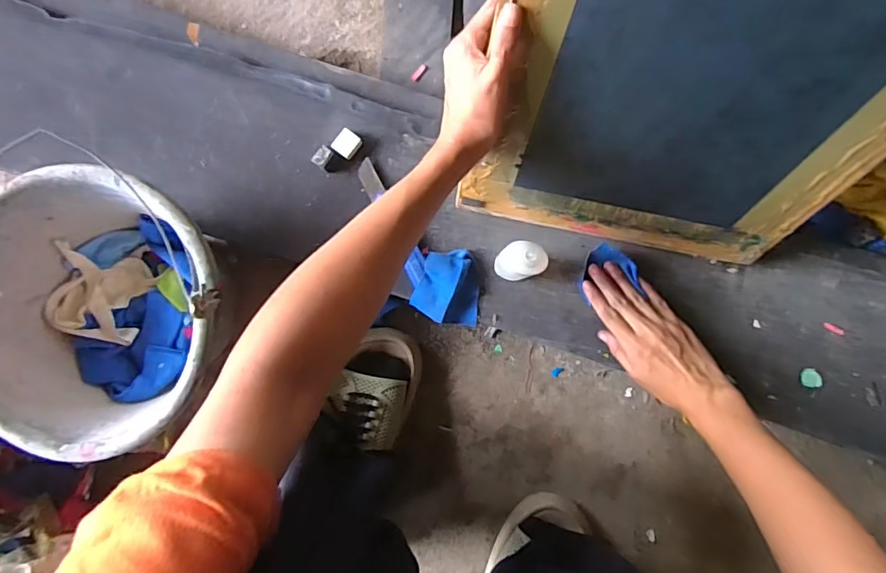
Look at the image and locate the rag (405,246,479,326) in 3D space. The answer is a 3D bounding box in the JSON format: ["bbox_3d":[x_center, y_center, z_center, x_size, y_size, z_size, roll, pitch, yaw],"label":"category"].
[{"bbox_3d":[0.001,0.002,0.512,0.071,0.023,0.076,-2,91,3],"label":"rag"}]

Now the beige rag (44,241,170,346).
[{"bbox_3d":[-0.365,0.007,0.535,0.078,0.055,0.094,17,89,1],"label":"beige rag"}]

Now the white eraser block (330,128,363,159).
[{"bbox_3d":[-0.100,-0.148,0.516,0.026,0.009,0.026,38,92,2],"label":"white eraser block"}]

